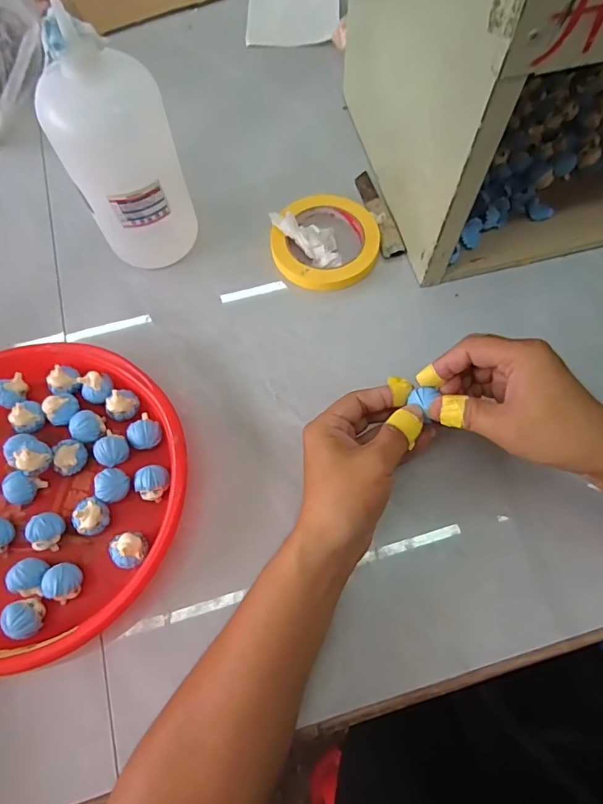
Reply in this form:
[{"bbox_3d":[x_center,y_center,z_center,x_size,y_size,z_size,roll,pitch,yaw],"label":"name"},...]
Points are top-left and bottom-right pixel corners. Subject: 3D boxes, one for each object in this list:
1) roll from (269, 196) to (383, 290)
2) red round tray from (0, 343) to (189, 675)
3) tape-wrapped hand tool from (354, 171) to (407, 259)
[{"bbox_3d":[0.025,-0.163,0.501,0.105,0.023,0.105,0,70,1],"label":"roll"},{"bbox_3d":[-0.222,0.073,0.404,0.247,0.041,0.248,0,70,1],"label":"red round tray"},{"bbox_3d":[0.081,-0.205,0.522,0.024,0.011,0.117,-15,70,-5],"label":"tape-wrapped hand tool"}]

